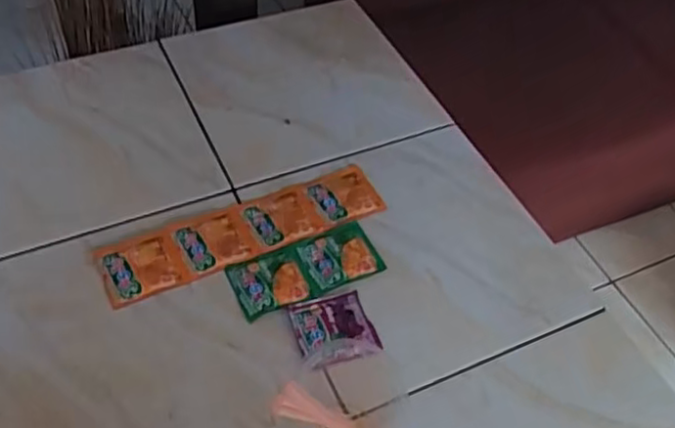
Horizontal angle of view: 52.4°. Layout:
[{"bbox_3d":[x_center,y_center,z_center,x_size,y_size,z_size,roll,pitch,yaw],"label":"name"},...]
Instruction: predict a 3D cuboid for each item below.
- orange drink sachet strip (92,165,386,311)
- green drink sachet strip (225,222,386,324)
[{"bbox_3d":[-0.099,0.016,0.731,0.301,0.011,0.073,-20,56,-20],"label":"orange drink sachet strip"},{"bbox_3d":[-0.032,0.057,0.707,0.152,0.007,0.068,-19,56,-19],"label":"green drink sachet strip"}]

